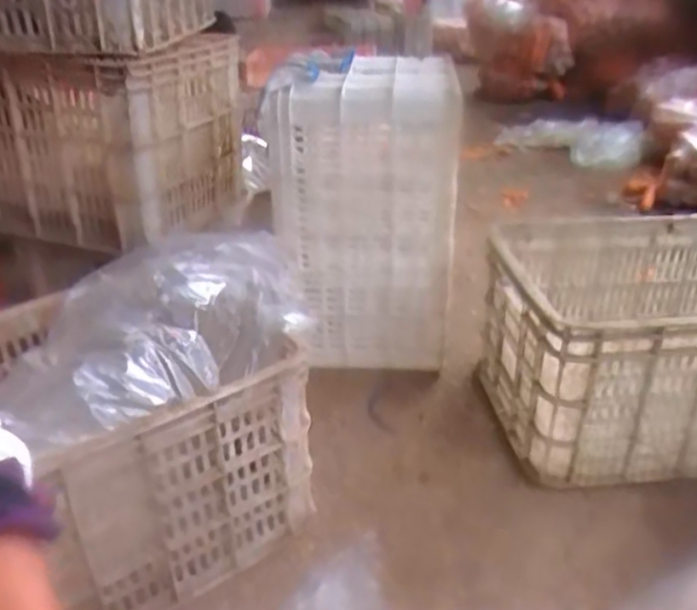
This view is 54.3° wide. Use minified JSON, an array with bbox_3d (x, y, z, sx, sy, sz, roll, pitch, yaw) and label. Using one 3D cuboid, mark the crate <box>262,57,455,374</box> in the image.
[{"bbox_3d":[0.046,-0.176,1.285,0.312,0.502,0.374,5,29,13],"label":"crate"}]

